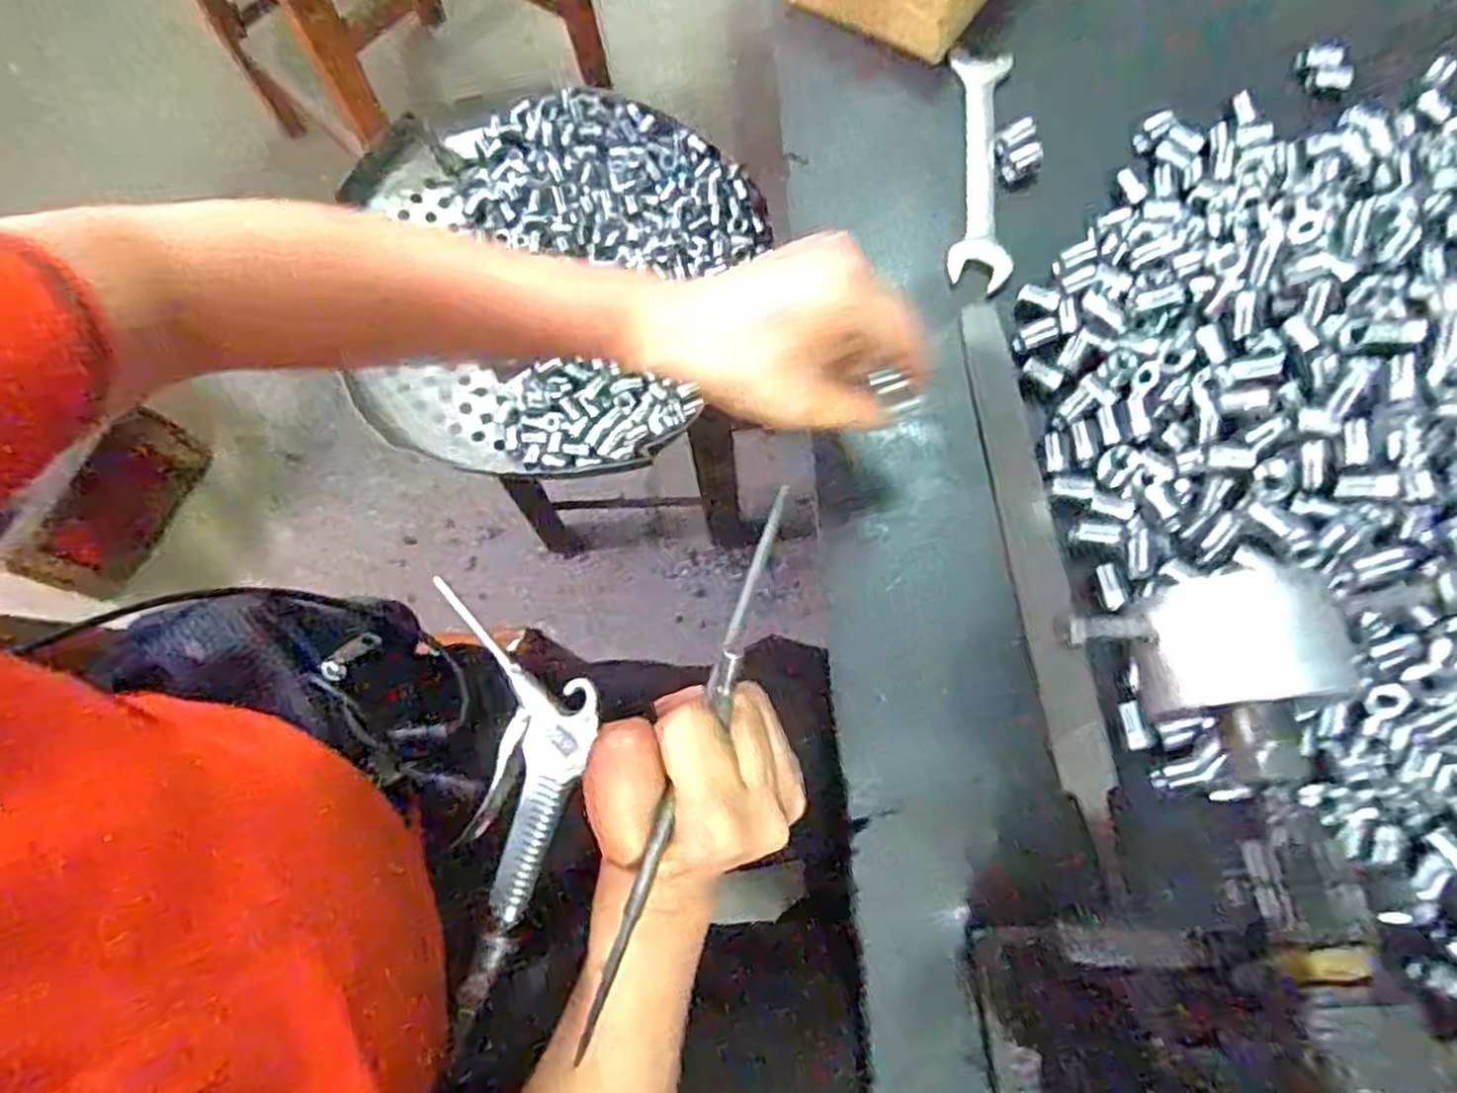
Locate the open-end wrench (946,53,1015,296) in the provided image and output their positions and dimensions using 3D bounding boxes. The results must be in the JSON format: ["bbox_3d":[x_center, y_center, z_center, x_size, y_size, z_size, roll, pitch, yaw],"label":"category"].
[{"bbox_3d":[0.145,-0.218,0.444,0.034,0.006,0.164,5,71,3],"label":"open-end wrench"}]

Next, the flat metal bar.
[{"bbox_3d":[0.146,0.010,0.368,0.022,0.012,0.288,-6,71,-1],"label":"flat metal bar"}]

